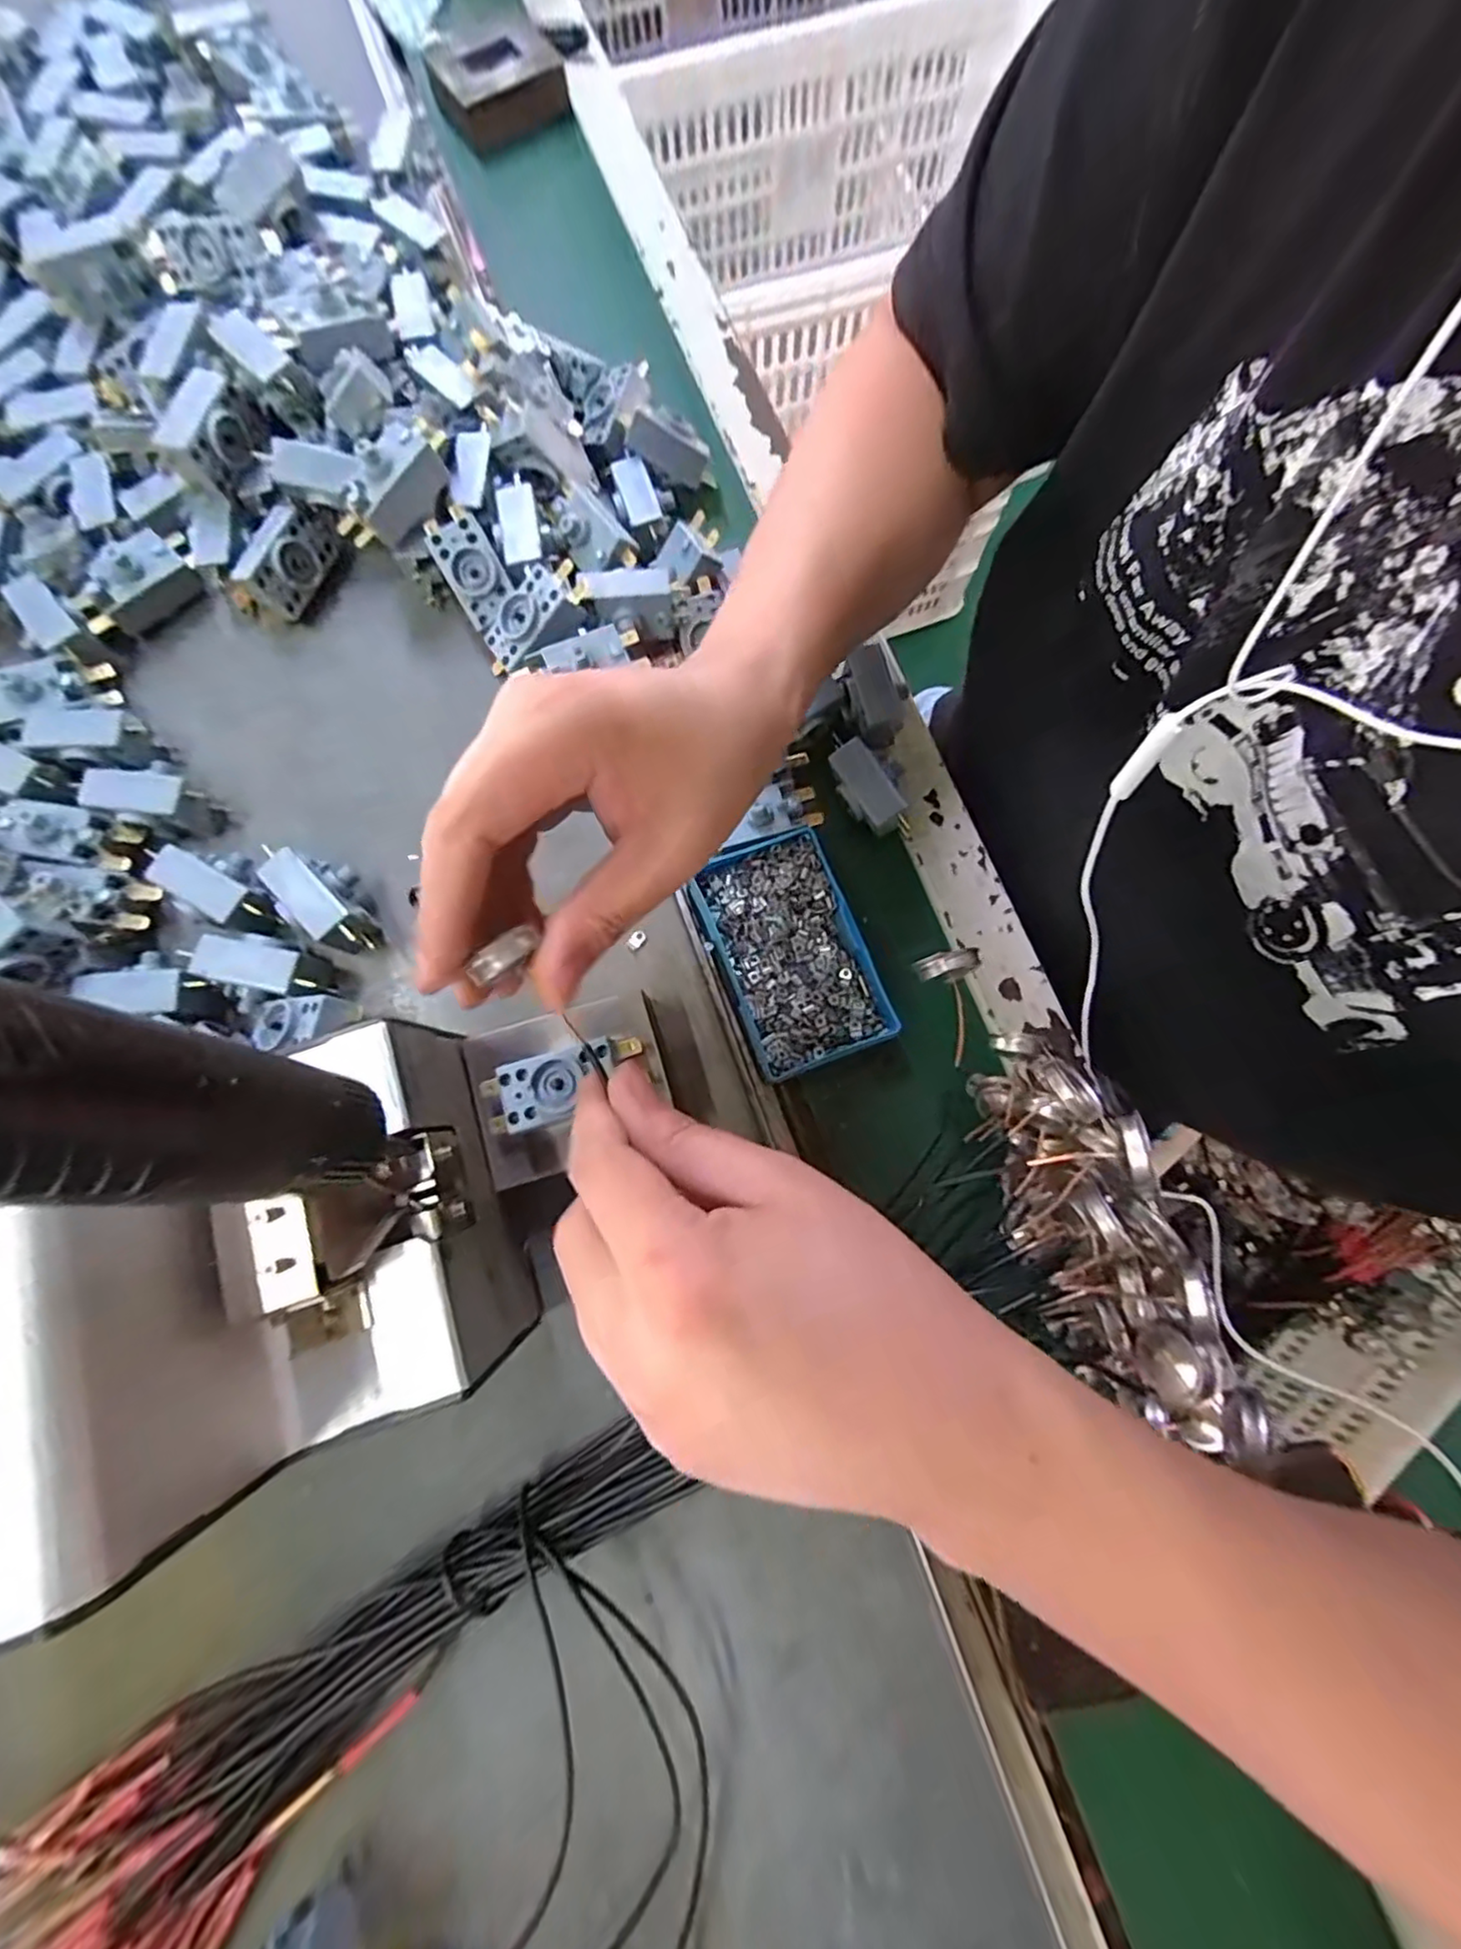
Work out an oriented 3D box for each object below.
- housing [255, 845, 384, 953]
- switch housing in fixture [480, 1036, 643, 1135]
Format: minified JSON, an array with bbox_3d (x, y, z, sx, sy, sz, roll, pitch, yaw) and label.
[{"bbox_3d":[-0.189,-0.036,0.308,0.030,0.027,0.056,-43,80,-9],"label":"housing"},{"bbox_3d":[-0.068,0.045,0.270,0.065,0.025,0.027,-18,78,-4],"label":"switch housing in fixture"}]

